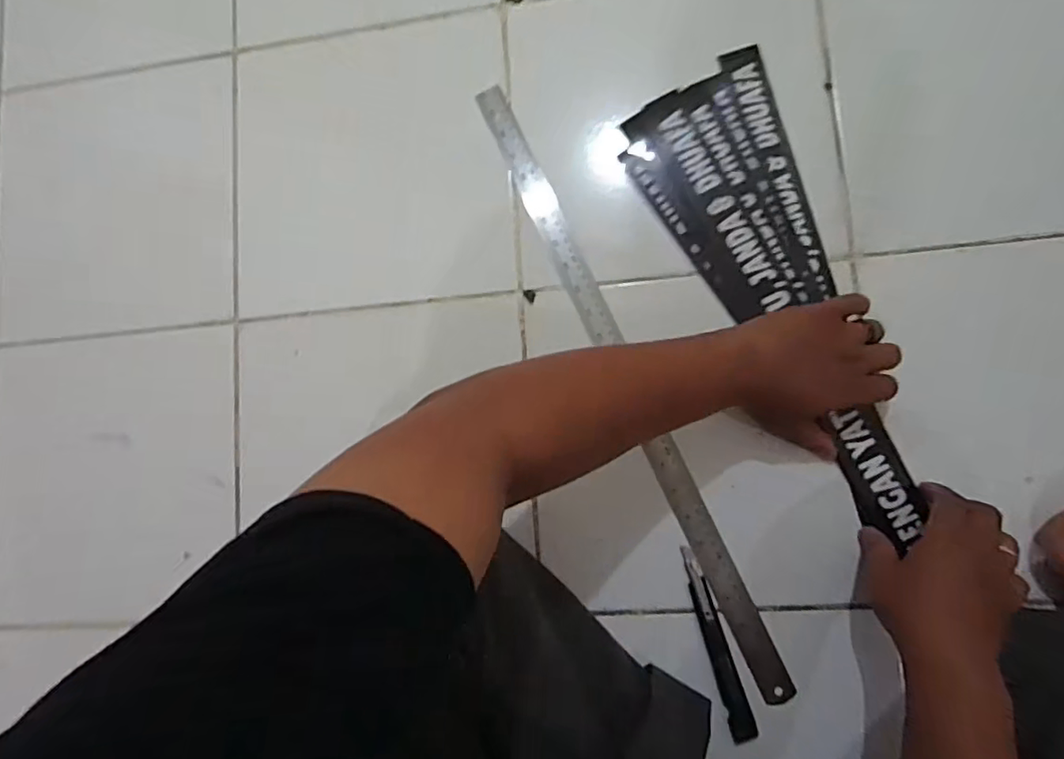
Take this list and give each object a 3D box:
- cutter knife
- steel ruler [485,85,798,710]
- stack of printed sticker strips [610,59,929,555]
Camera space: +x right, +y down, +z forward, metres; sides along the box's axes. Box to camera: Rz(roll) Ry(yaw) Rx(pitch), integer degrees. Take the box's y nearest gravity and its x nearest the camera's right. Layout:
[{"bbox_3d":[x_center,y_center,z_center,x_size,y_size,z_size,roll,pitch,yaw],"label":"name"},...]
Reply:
[{"bbox_3d":[0.161,0.227,0.519,0.021,0.010,0.161,-16,83,7],"label":"cutter knife"},{"bbox_3d":[0.085,-0.008,0.559,0.029,0.008,0.613,-25,81,5],"label":"steel ruler"},{"bbox_3d":[0.223,-0.077,0.536,0.142,0.013,0.435,-24,80,6],"label":"stack of printed sticker strips"}]

